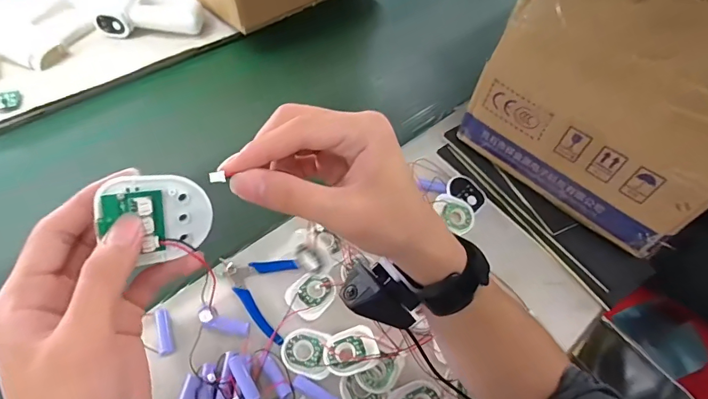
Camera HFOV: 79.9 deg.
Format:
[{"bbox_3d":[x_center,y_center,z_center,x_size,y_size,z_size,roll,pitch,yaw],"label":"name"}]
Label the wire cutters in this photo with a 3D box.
[{"bbox_3d":[-0.115,0.114,0.487,0.087,0.007,0.098,2,55,-3],"label":"wire cutters"}]

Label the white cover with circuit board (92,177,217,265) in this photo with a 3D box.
[{"bbox_3d":[-0.105,0.011,0.230,0.055,0.047,0.011,-7,12,-41],"label":"white cover with circuit board"}]

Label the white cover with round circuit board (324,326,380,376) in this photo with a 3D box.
[{"bbox_3d":[-0.004,0.163,0.457,0.058,0.009,0.048,-17,44,-7],"label":"white cover with round circuit board"}]

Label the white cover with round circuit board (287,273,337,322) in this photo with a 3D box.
[{"bbox_3d":[-0.050,0.111,0.497,0.052,0.006,0.055,35,59,18],"label":"white cover with round circuit board"}]

